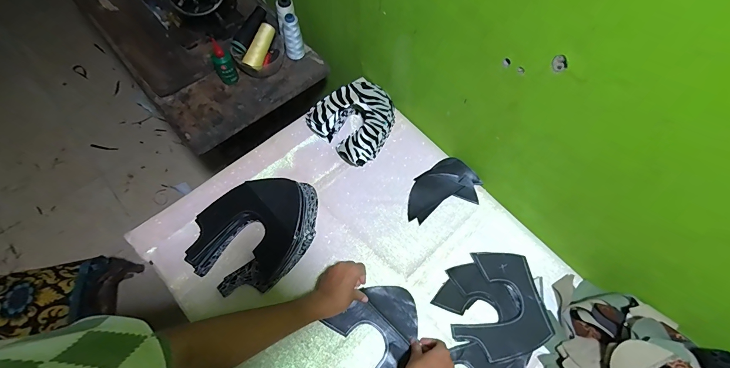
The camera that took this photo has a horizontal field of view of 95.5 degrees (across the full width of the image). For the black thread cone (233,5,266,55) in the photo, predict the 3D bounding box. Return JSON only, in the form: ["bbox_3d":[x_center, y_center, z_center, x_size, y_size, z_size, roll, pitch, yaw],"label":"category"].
[{"bbox_3d":[-0.265,-0.359,0.771,0.032,0.033,0.119,27,82,9],"label":"black thread cone"}]

